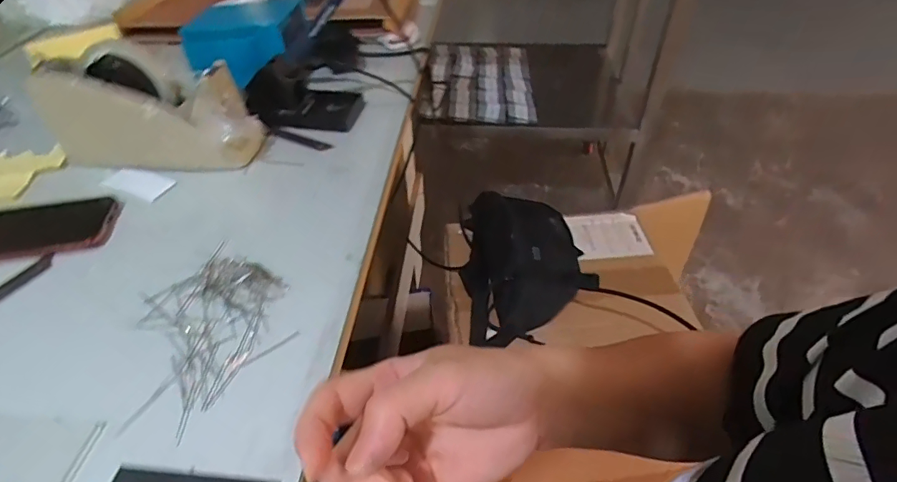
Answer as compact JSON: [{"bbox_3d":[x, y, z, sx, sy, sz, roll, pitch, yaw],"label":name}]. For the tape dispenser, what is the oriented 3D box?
[{"bbox_3d":[-0.329,-0.139,0.535,0.219,0.105,0.070,1,43,1],"label":"tape dispenser"}]

